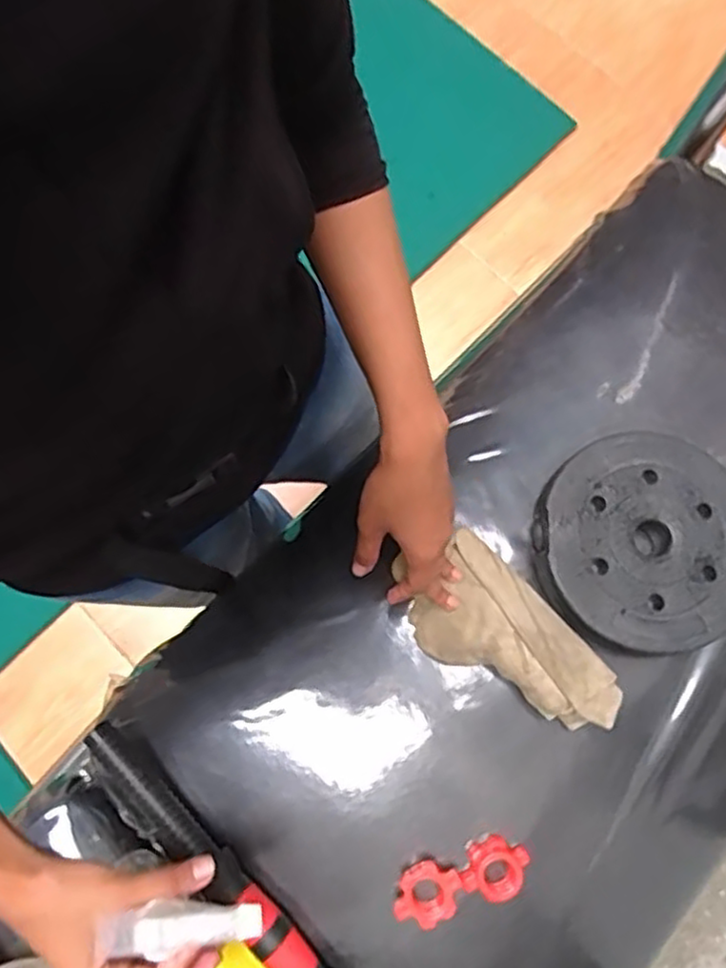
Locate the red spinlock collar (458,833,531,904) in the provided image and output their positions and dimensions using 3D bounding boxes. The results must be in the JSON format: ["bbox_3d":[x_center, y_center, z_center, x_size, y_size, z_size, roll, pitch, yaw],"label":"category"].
[{"bbox_3d":[0.096,0.283,0.523,0.047,0.025,0.044,18,79,4],"label":"red spinlock collar"}]

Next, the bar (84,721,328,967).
[{"bbox_3d":[-0.072,0.336,0.522,0.037,0.026,0.395,-44,81,-8],"label":"bar"}]

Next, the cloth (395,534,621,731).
[{"bbox_3d":[0.106,0.116,0.549,0.193,0.039,0.091,44,82,9],"label":"cloth"}]

